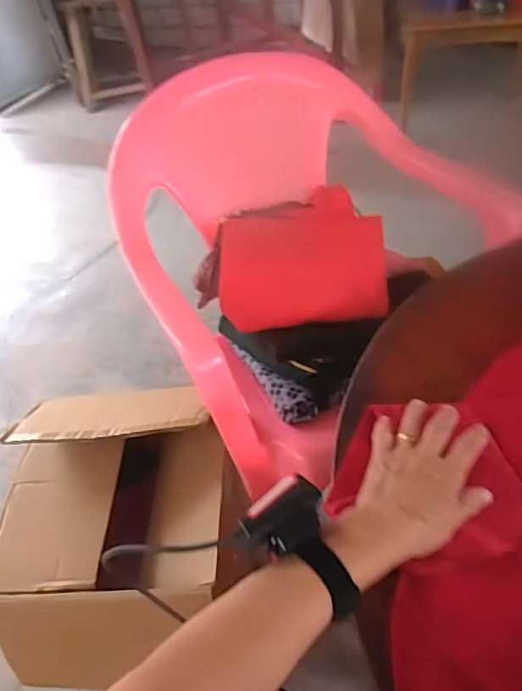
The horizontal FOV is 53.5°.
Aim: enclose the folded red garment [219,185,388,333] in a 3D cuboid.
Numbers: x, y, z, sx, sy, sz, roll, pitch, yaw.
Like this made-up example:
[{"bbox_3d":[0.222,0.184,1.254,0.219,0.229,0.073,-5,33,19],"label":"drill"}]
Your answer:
[{"bbox_3d":[0.064,-0.145,0.791,0.237,0.046,0.280,-3,47,7],"label":"folded red garment"}]

